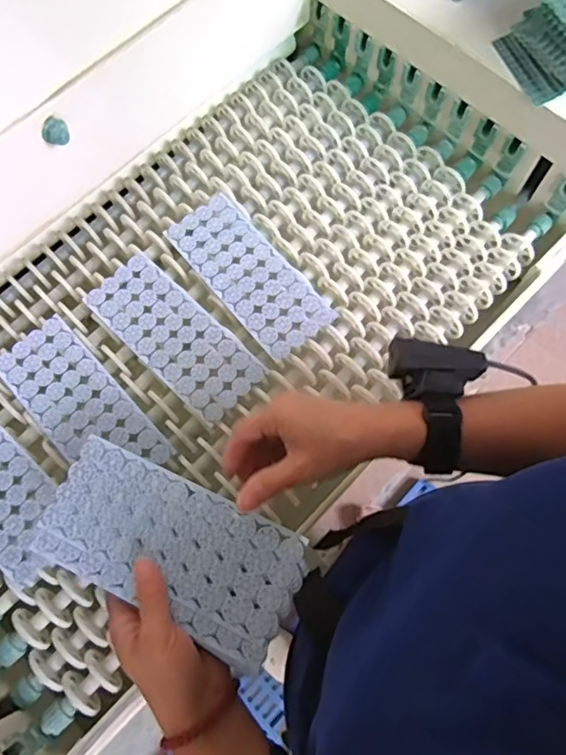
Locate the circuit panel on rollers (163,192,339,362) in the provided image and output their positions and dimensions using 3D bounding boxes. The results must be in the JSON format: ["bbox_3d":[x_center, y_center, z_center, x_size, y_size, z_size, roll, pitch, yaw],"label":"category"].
[{"bbox_3d":[-0.038,-0.110,0.587,0.081,0.009,0.195,-38,74,-11],"label":"circuit panel on rollers"}]

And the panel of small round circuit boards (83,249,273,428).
[{"bbox_3d":[-0.111,-0.043,0.567,0.191,0.010,0.081,42,77,14],"label":"panel of small round circuit boards"}]

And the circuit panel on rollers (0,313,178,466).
[{"bbox_3d":[-0.198,0.026,0.541,0.081,0.004,0.190,-42,75,-12],"label":"circuit panel on rollers"}]

